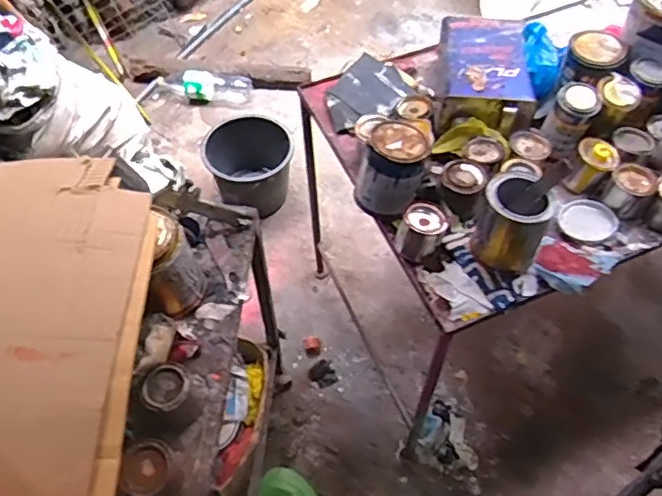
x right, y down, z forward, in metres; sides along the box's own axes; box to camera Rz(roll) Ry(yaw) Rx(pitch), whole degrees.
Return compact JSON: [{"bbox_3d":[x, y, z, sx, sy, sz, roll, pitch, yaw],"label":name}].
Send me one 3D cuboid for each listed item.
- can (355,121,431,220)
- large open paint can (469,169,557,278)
[{"bbox_3d":[0.104,-0.136,1.010,0.110,0.117,0.122,15,61,10],"label":"can"},{"bbox_3d":[0.292,-0.049,0.957,0.104,0.126,0.134,21,62,13],"label":"large open paint can"}]

